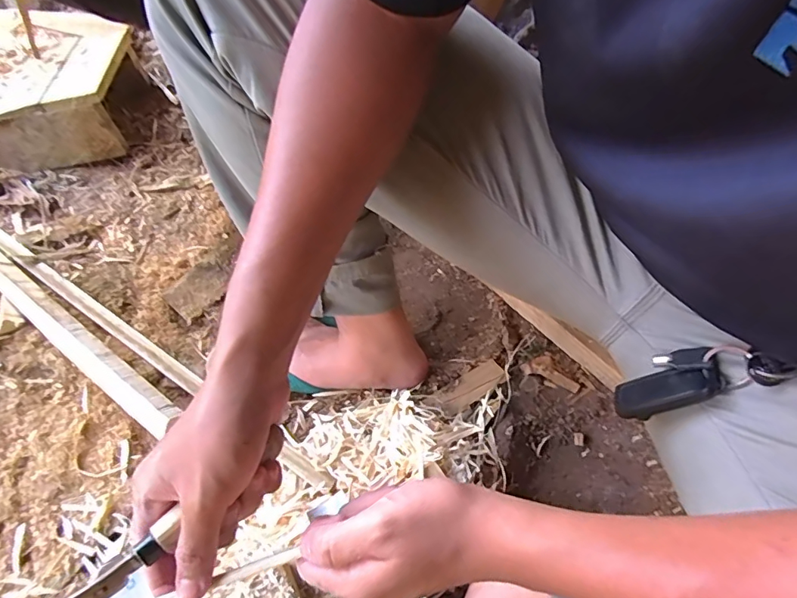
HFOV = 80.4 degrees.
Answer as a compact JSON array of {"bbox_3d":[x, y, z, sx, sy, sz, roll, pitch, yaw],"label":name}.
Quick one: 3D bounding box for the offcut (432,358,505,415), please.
[{"bbox_3d":[0.089,0.110,0.585,0.097,0.012,0.037,-29,46,-20],"label":"offcut"}]

